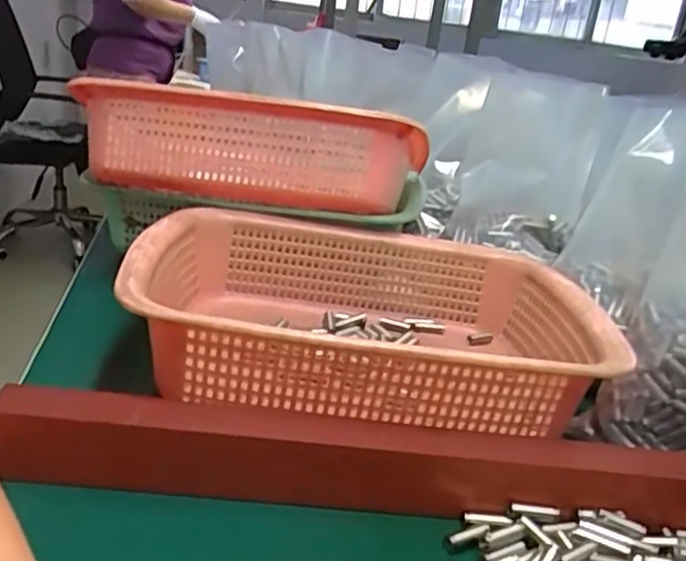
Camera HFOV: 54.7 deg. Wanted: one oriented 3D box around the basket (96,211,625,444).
[{"bbox_3d":[0.018,0.024,0.446,0.288,0.091,0.238,4,22,-7],"label":"basket"}]

